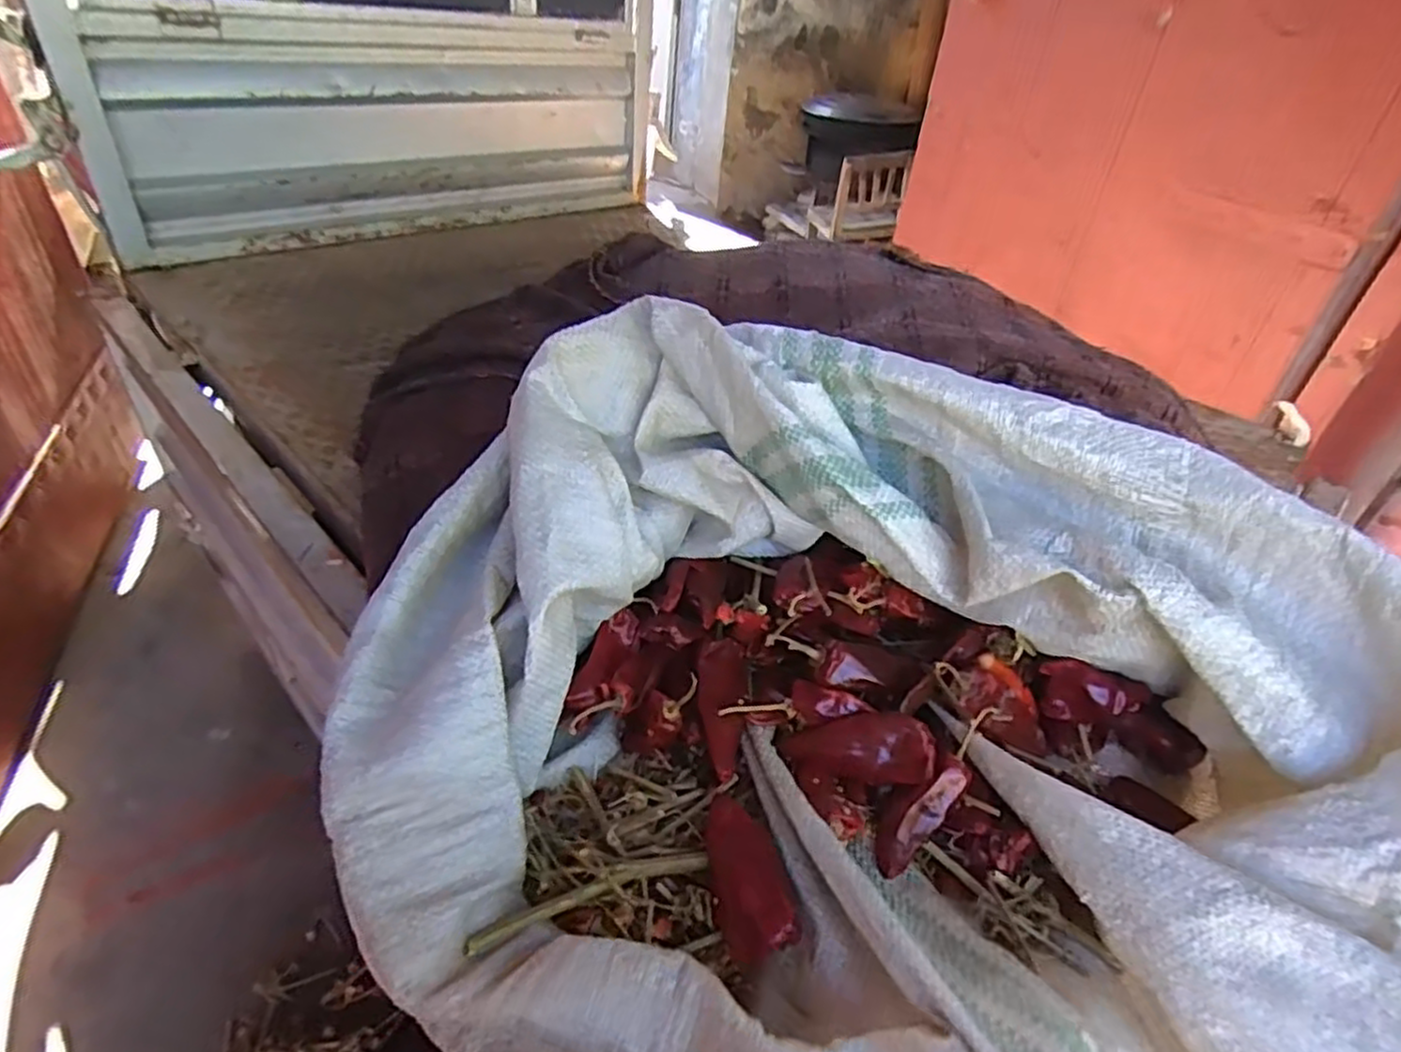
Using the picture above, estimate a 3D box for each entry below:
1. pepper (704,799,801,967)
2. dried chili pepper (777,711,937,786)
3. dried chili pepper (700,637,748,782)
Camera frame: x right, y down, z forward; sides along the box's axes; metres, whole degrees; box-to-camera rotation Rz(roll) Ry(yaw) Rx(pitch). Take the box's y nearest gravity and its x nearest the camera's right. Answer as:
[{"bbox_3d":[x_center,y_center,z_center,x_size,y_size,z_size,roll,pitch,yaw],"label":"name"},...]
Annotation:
[{"bbox_3d":[0.024,0.166,0.353,0.032,0.023,0.071,-8,61,-20],"label":"pepper"},{"bbox_3d":[0.090,0.128,0.425,0.085,0.029,0.026,-4,33,20],"label":"dried chili pepper"},{"bbox_3d":[0.012,0.107,0.438,0.030,0.024,0.087,10,37,2],"label":"dried chili pepper"}]

